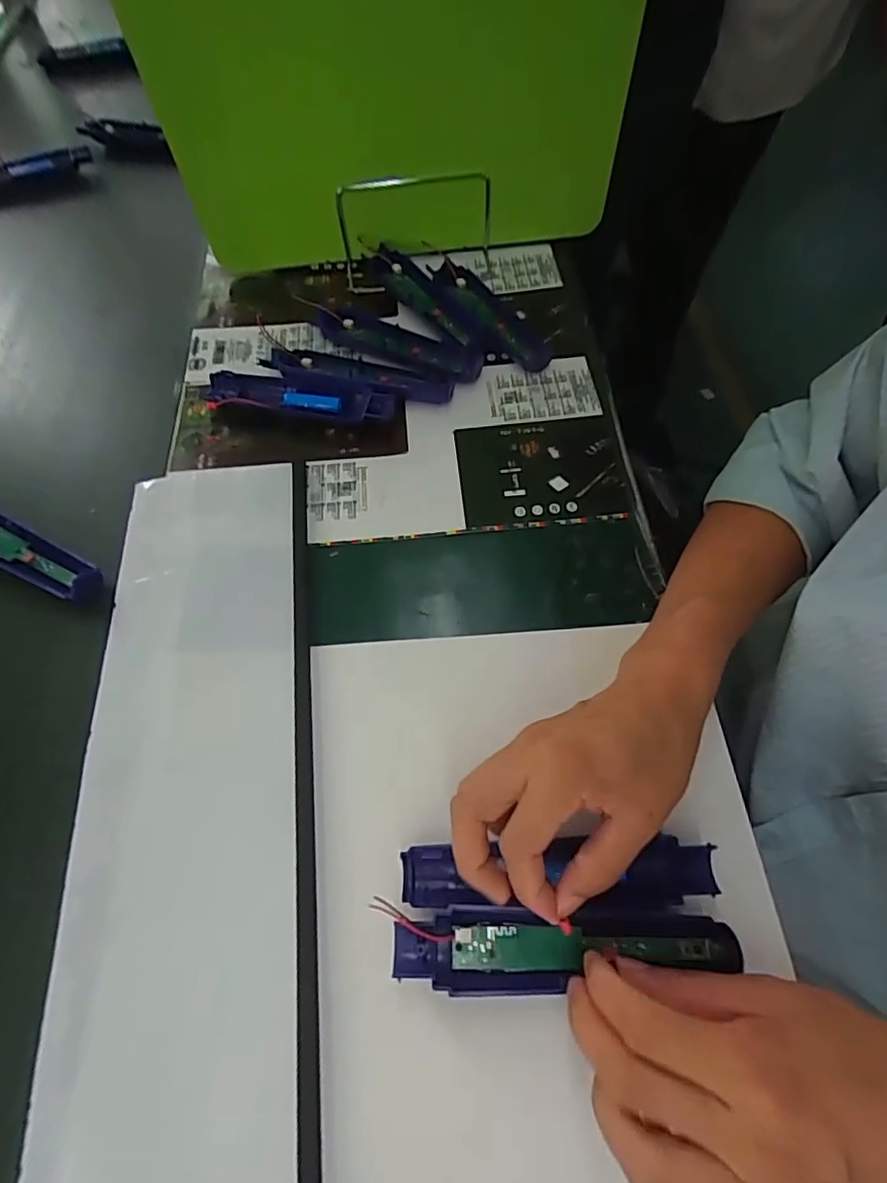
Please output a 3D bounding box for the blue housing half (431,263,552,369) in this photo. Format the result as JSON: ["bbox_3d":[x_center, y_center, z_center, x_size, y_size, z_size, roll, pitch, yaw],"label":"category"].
[{"bbox_3d":[0.047,-0.265,0.529,0.043,0.016,0.159,-29,66,-14],"label":"blue housing half"}]

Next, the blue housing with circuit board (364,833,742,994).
[{"bbox_3d":[0.060,0.170,0.296,0.177,0.015,0.067,-4,61,0],"label":"blue housing with circuit board"}]

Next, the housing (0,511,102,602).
[{"bbox_3d":[-0.333,-0.037,0.425,0.169,0.018,0.035,24,65,13],"label":"housing"}]

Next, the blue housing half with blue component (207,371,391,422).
[{"bbox_3d":[-0.125,-0.166,0.482,0.168,0.017,0.037,11,63,6],"label":"blue housing half with blue component"}]

